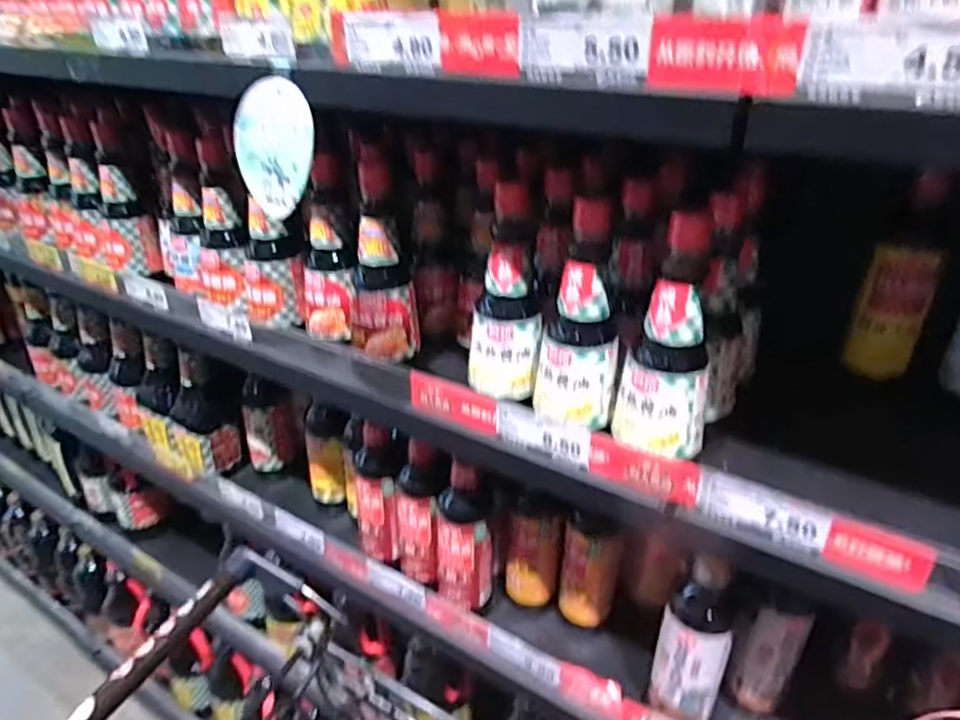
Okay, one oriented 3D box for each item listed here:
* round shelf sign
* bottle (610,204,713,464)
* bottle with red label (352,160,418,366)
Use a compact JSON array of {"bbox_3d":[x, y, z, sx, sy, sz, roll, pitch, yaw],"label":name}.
[{"bbox_3d":[-0.158,-0.161,0.478,0.087,0.099,0.009,31,29,27],"label":"round shelf sign"},{"bbox_3d":[0.153,-0.021,0.496,0.072,0.181,0.076,12,30,21],"label":"bottle"},{"bbox_3d":[-0.098,-0.095,0.621,0.063,0.185,0.060,-5,28,-9],"label":"bottle with red label"}]

